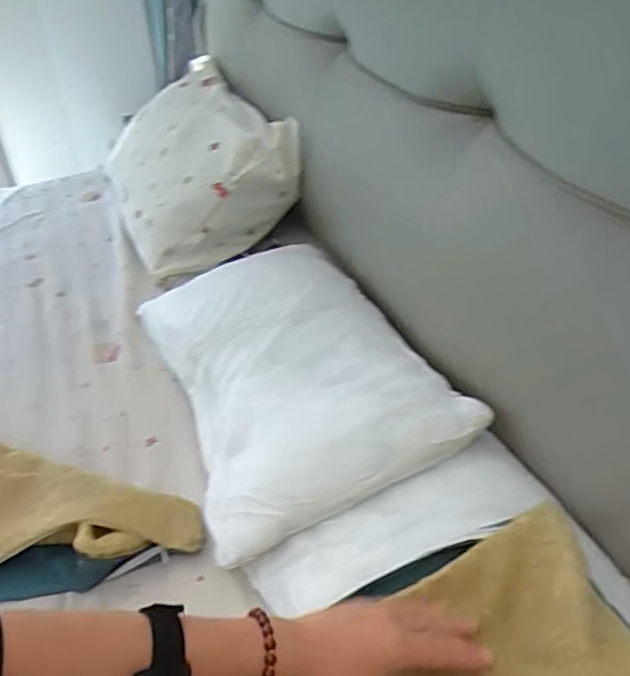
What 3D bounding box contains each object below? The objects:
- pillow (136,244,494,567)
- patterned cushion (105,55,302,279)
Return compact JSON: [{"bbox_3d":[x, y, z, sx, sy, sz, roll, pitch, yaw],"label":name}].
[{"bbox_3d":[-0.048,0.014,0.830,0.292,0.098,0.522,-15,40,-15],"label":"pillow"},{"bbox_3d":[-0.256,-0.355,1.257,0.288,0.204,0.538,-15,40,-15],"label":"patterned cushion"}]

